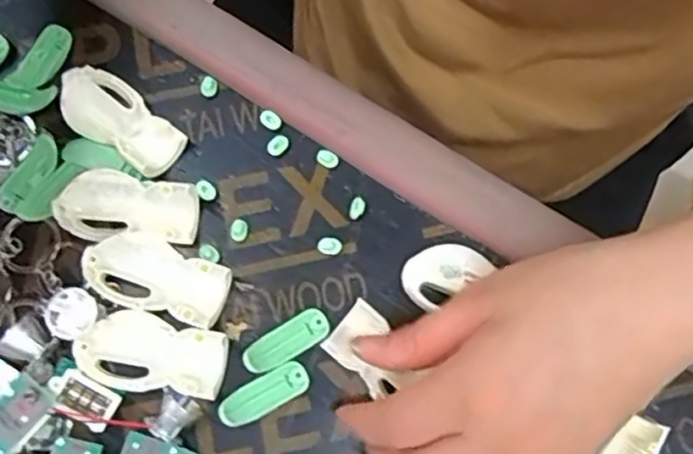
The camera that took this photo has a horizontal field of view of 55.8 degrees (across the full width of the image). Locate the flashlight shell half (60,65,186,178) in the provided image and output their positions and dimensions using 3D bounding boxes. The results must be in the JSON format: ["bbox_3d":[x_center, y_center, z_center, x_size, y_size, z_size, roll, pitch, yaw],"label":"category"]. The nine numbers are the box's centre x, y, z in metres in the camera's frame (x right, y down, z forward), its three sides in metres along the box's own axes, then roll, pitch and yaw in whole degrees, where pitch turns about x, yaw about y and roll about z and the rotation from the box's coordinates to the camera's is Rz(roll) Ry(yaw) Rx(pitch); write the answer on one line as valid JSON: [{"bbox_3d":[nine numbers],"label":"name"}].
[{"bbox_3d":[-0.113,-0.053,0.325,0.065,0.018,0.032,39,81,8],"label":"flashlight shell half"}]

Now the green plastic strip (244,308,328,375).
[{"bbox_3d":[-0.028,0.053,0.302,0.042,0.009,0.016,-31,78,-10],"label":"green plastic strip"}]

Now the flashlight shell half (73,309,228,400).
[{"bbox_3d":[-0.089,0.058,0.299,0.066,0.010,0.034,9,78,2],"label":"flashlight shell half"}]

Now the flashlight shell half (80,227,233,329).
[{"bbox_3d":[-0.090,0.024,0.308,0.066,0.013,0.035,22,79,5],"label":"flashlight shell half"}]

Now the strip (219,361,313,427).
[{"bbox_3d":[-0.037,0.076,0.298,0.042,0.006,0.016,-25,75,-13],"label":"strip"}]

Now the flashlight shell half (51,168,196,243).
[{"bbox_3d":[-0.106,-0.010,0.313,0.066,0.016,0.030,5,78,1],"label":"flashlight shell half"}]

